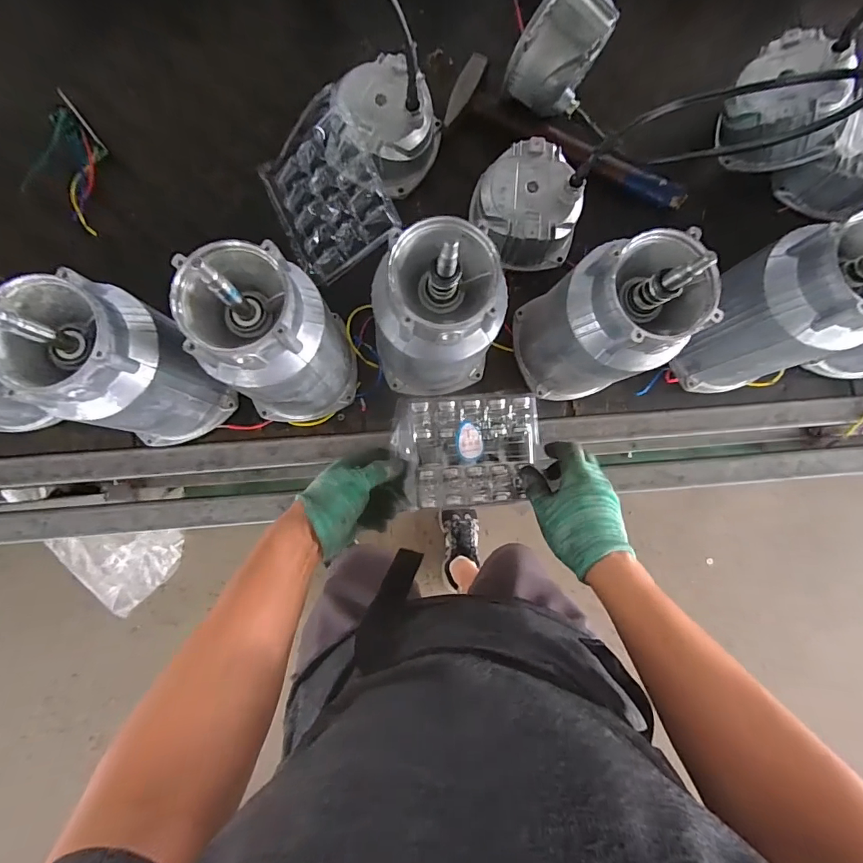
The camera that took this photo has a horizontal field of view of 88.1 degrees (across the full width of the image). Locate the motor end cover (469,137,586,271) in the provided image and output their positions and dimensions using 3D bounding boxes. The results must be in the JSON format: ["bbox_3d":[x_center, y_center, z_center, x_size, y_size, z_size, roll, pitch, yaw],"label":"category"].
[{"bbox_3d":[0.113,-0.265,0.531,0.122,0.071,0.130,-7,87,-3],"label":"motor end cover"}]

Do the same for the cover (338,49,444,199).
[{"bbox_3d":[-0.051,-0.367,0.538,0.116,0.077,0.123,37,86,0],"label":"cover"}]

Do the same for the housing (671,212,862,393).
[{"bbox_3d":[0.355,-0.119,0.462,0.110,0.226,0.126,-16,88,-3],"label":"housing"}]

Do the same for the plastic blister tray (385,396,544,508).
[{"bbox_3d":[0.044,0.021,0.522,0.171,0.032,0.128,-4,87,-3],"label":"plastic blister tray"}]

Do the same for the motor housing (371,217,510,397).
[{"bbox_3d":[0.001,-0.102,0.425,0.108,0.223,0.101,0,87,-3],"label":"motor housing"}]

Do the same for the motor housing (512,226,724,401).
[{"bbox_3d":[0.171,-0.103,0.456,0.119,0.224,0.109,-9,87,-3],"label":"motor housing"}]

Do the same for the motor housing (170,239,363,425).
[{"bbox_3d":[-0.148,-0.080,0.442,0.119,0.231,0.119,-7,87,-3],"label":"motor housing"}]

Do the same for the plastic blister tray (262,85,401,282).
[{"bbox_3d":[-0.123,-0.277,0.525,0.132,0.022,0.178,-29,87,29],"label":"plastic blister tray"}]

